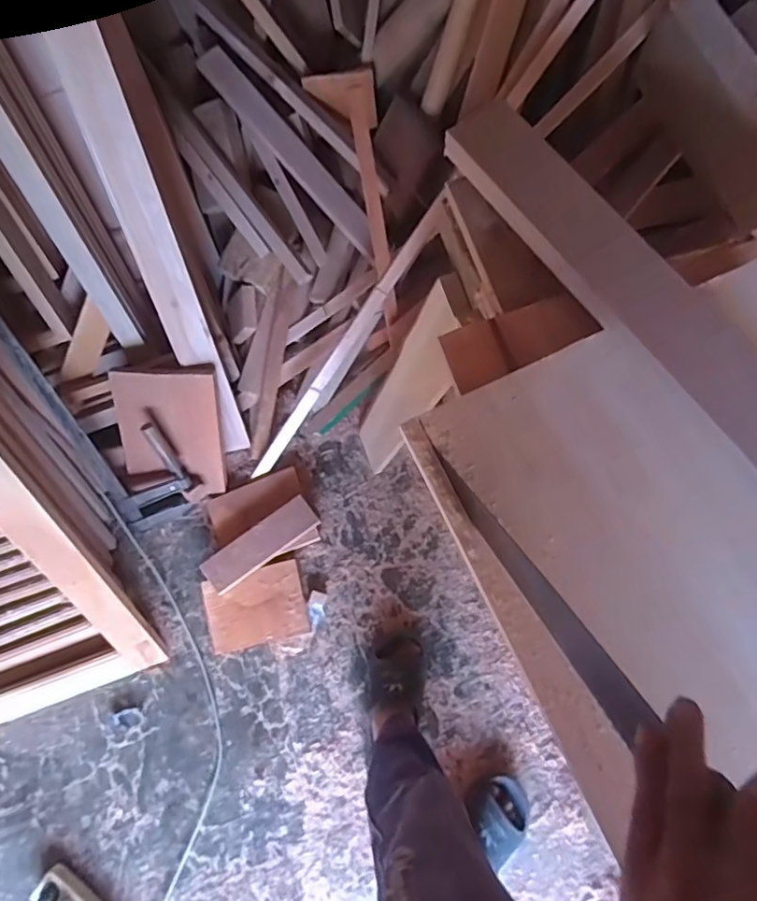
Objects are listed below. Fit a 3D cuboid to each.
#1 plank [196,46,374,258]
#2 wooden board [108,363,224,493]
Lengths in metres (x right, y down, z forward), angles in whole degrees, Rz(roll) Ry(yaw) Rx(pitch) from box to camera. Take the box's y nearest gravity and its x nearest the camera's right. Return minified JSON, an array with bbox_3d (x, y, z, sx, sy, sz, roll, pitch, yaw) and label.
[{"bbox_3d":[-0.184,-0.646,1.256,0.072,0.017,0.521,-42,95,3],"label":"plank"},{"bbox_3d":[-0.432,-0.041,1.192,0.203,0.275,0.031,1,30,-4],"label":"wooden board"}]

